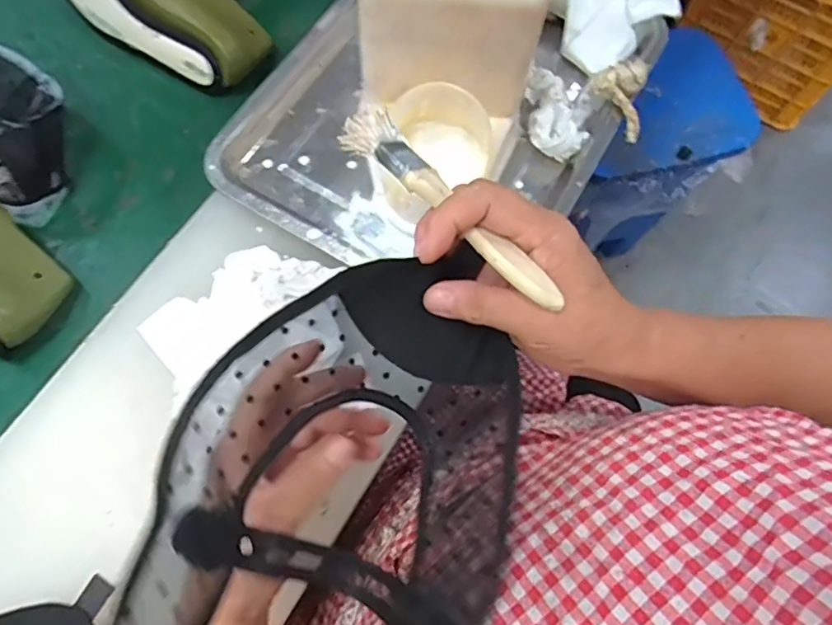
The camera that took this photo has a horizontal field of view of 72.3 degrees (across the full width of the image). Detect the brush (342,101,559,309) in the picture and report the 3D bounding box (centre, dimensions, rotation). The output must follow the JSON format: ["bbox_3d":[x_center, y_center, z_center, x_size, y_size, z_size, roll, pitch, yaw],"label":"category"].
[{"bbox_3d":[0.016,-0.054,0.291,0.028,0.013,0.145,-39,71,-16],"label":"brush"}]

